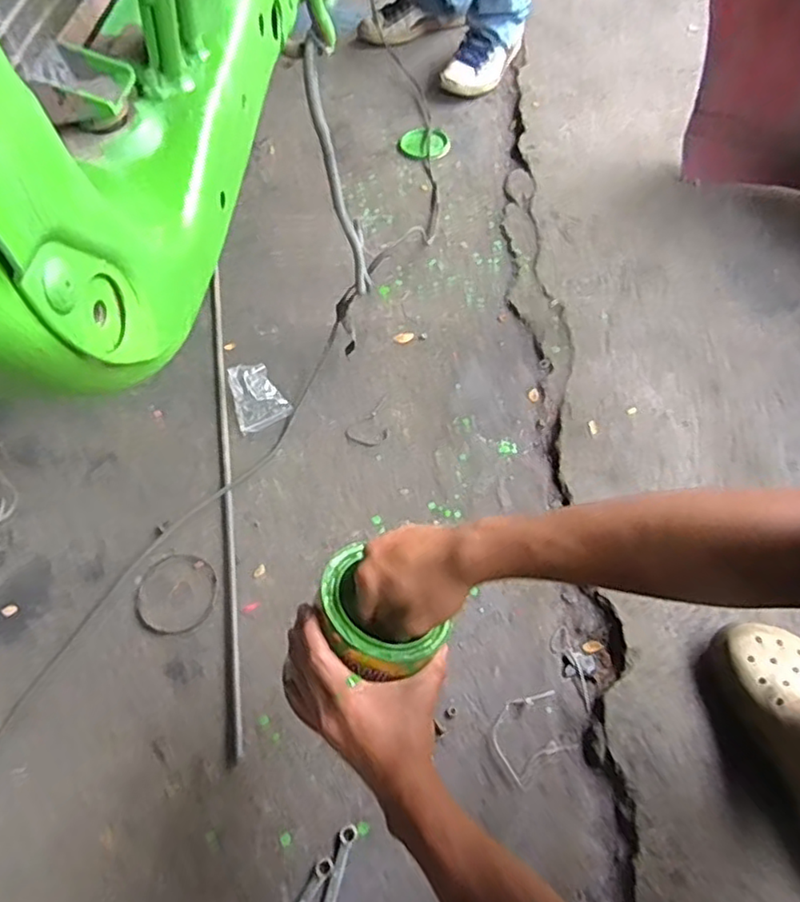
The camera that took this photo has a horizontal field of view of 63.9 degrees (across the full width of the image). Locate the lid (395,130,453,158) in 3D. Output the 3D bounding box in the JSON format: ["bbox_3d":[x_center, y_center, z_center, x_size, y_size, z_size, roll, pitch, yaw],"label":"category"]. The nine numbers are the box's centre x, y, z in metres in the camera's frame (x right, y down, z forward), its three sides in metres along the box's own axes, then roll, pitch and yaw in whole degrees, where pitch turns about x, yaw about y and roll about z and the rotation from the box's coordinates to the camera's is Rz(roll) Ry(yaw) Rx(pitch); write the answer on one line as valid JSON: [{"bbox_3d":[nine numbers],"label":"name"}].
[{"bbox_3d":[0.047,-0.589,1.230,0.100,0.016,0.067,-1,57,4],"label":"lid"}]

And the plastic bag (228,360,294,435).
[{"bbox_3d":[-0.201,-0.081,0.910,0.070,0.026,0.099,-21,59,-9],"label":"plastic bag"}]

